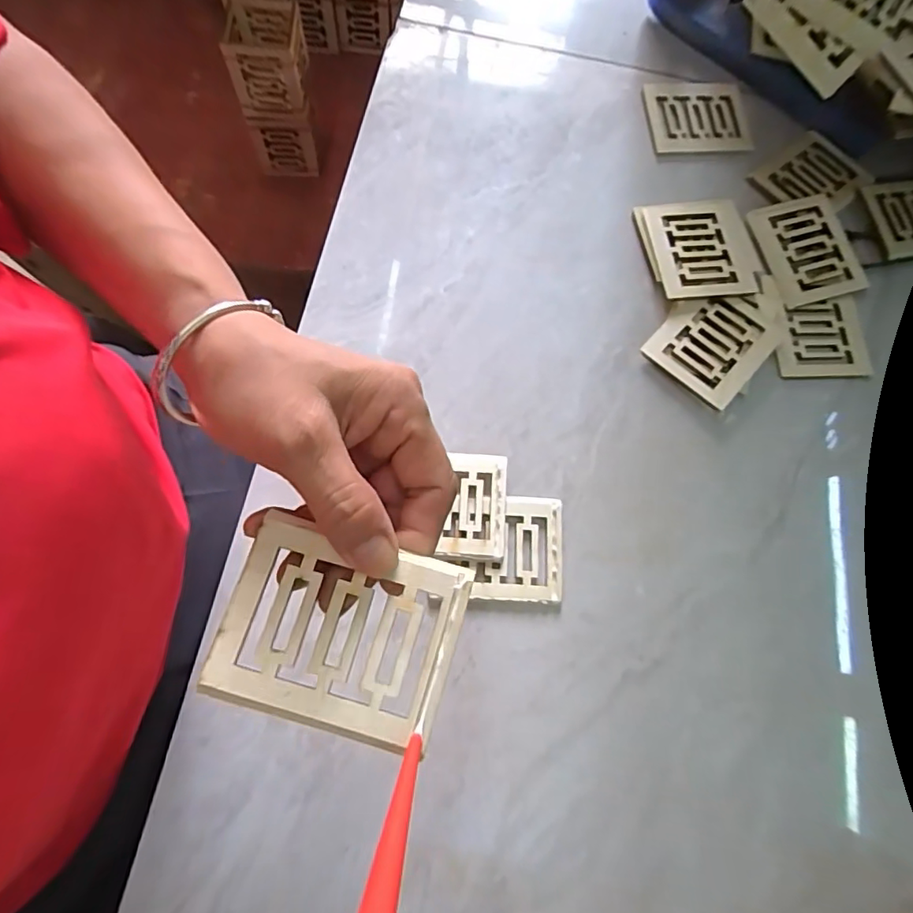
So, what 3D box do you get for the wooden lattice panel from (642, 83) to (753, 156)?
[{"bbox_3d":[0.194,-0.272,0.434,0.079,0.004,0.067,-3,75,-3],"label":"wooden lattice panel"}]

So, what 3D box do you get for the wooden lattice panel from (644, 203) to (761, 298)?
[{"bbox_3d":[0.178,-0.152,0.395,0.071,0.010,0.080,-5,75,-3],"label":"wooden lattice panel"}]

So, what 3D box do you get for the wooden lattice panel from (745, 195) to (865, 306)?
[{"bbox_3d":[0.259,-0.153,0.400,0.066,0.008,0.080,-14,76,-6],"label":"wooden lattice panel"}]

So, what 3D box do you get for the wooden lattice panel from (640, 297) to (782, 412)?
[{"bbox_3d":[0.177,-0.079,0.377,0.068,0.008,0.075,41,78,8],"label":"wooden lattice panel"}]

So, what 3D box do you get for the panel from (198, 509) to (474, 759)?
[{"bbox_3d":[-0.041,0.062,0.192,0.080,0.005,0.064,16,75,2],"label":"panel"}]

